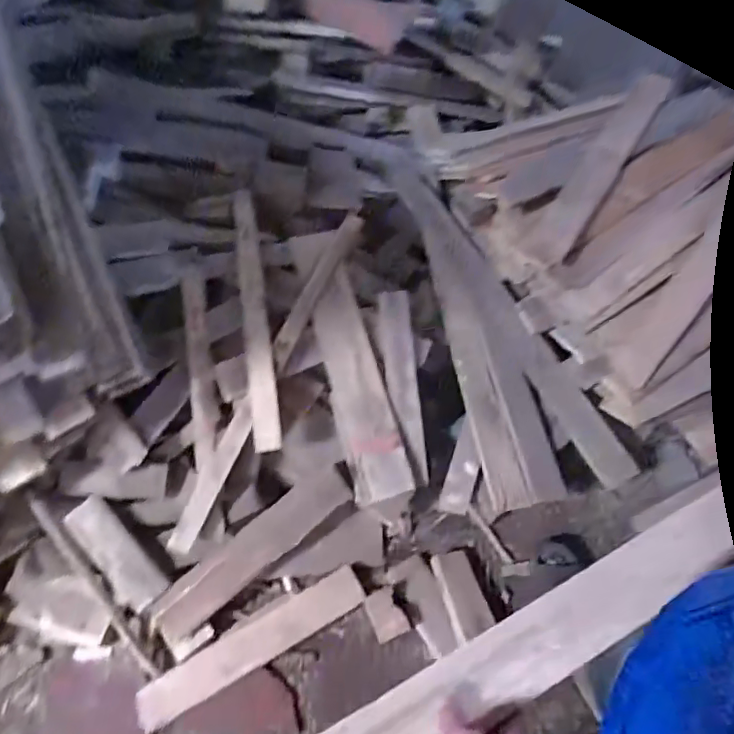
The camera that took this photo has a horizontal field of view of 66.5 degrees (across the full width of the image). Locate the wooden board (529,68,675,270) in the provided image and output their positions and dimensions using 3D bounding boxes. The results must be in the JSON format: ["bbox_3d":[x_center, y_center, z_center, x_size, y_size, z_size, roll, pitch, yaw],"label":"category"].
[{"bbox_3d":[0.612,-0.524,1.496,0.112,0.045,0.612,32,84,18],"label":"wooden board"}]

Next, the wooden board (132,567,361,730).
[{"bbox_3d":[-0.257,0.620,1.260,0.540,0.048,0.104,-25,61,-16],"label":"wooden board"}]

